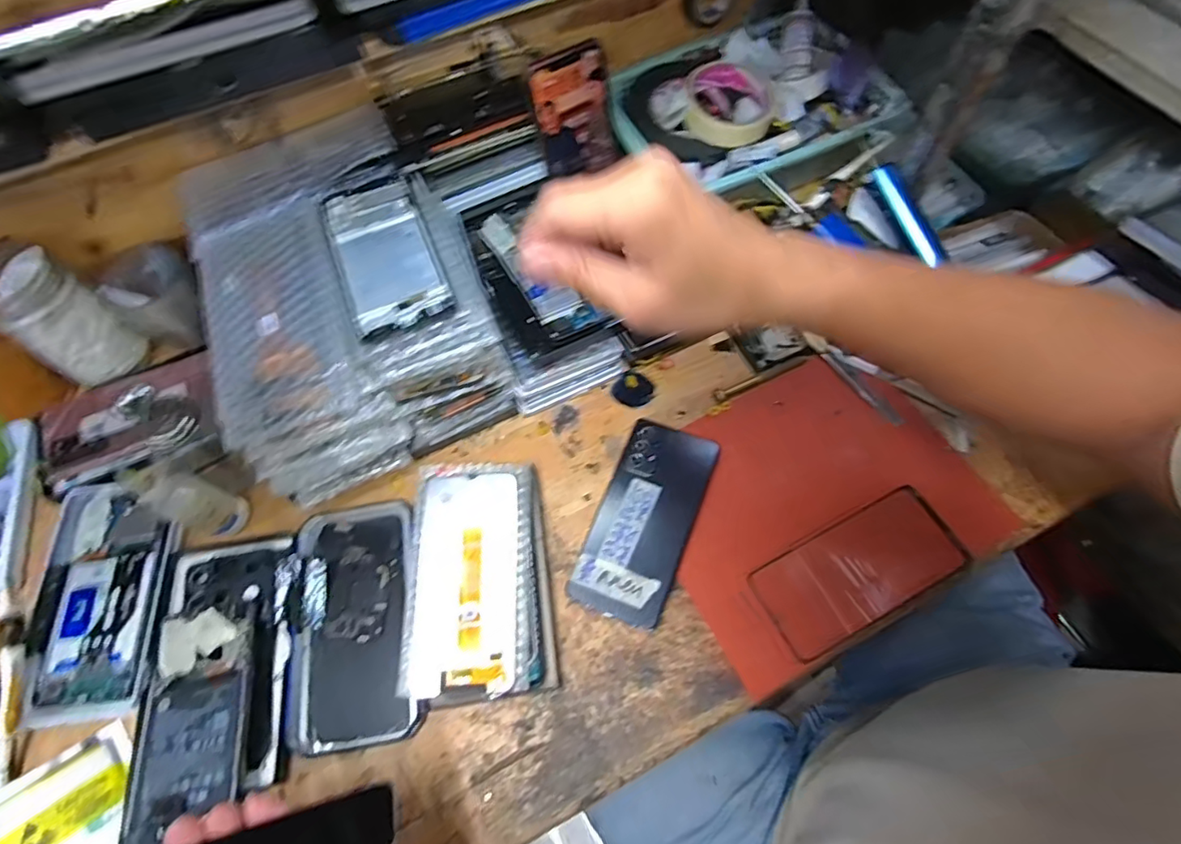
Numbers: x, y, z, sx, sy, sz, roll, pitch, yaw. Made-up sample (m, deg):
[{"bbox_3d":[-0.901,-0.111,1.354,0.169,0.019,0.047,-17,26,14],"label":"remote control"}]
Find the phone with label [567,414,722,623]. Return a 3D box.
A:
[{"bbox_3d":[0.044,0.077,0.453,0.075,0.012,0.158,21,71,10],"label":"phone with label"}]

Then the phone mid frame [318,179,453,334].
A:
[{"bbox_3d":[-0.158,-0.129,0.438,0.072,0.015,0.146,-21,64,-12],"label":"phone mid frame"}]

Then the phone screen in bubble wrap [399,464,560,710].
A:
[{"bbox_3d":[-0.086,0.118,0.437,0.103,0.034,0.171,-7,64,-1],"label":"phone screen in bubble wrap"}]

